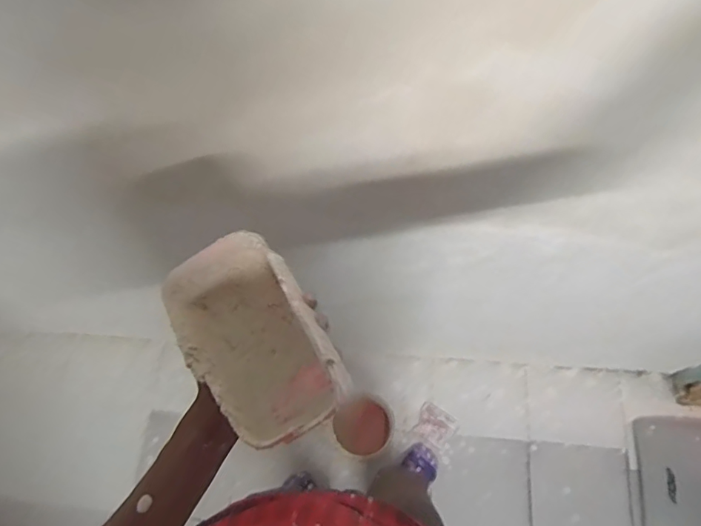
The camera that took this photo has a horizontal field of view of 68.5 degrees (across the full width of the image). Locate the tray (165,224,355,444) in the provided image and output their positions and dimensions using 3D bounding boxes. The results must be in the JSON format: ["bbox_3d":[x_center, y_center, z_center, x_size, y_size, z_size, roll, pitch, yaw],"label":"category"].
[{"bbox_3d":[-0.088,0.073,0.478,0.113,0.092,0.184,-28,71,-11],"label":"tray"}]

